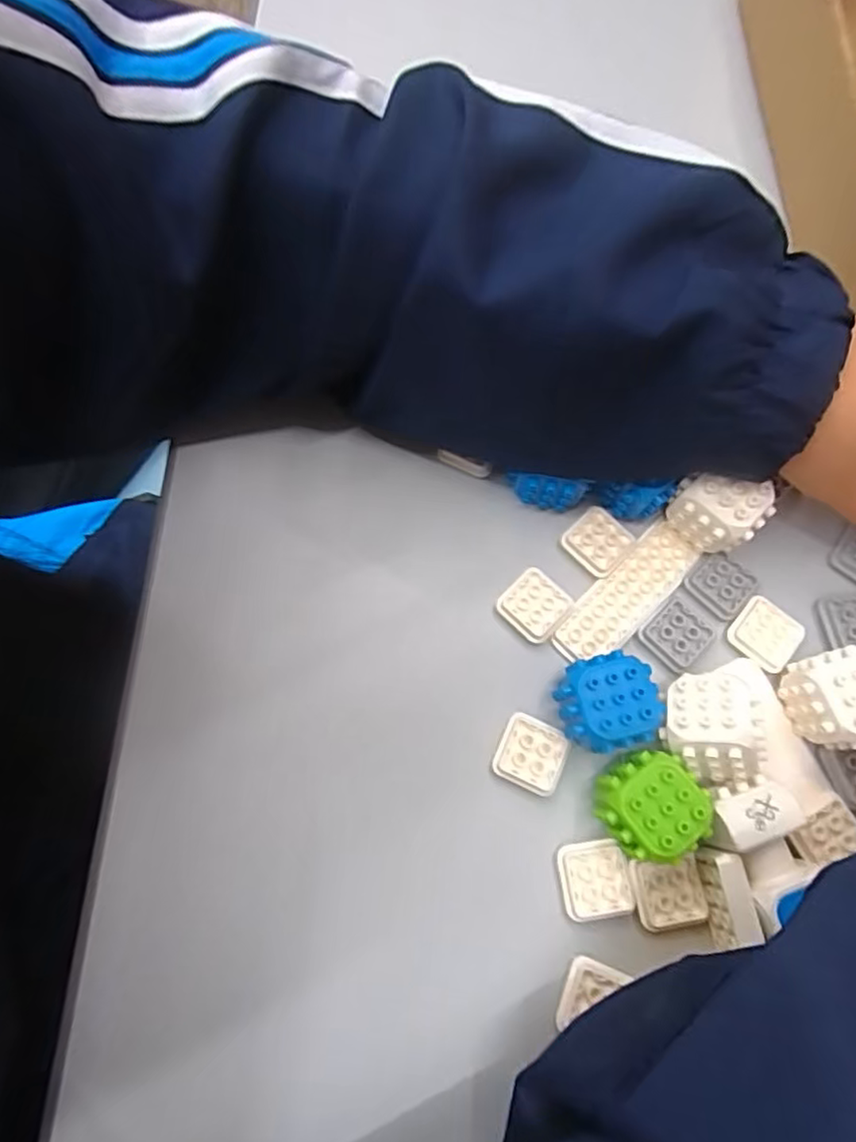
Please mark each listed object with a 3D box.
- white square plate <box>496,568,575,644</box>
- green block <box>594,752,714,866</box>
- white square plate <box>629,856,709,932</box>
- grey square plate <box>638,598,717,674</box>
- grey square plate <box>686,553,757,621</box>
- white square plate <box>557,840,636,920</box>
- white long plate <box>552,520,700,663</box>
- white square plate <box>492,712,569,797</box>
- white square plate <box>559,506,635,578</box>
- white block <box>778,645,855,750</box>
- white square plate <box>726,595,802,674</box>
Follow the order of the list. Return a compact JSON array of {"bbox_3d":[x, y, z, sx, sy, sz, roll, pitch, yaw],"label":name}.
[{"bbox_3d":[0.048,0.016,0.280,0.028,0.007,0.027,43,77,11],"label":"white square plate"},{"bbox_3d":[0.085,0.092,0.239,0.037,0.028,0.036,-27,76,-9],"label":"green block"},{"bbox_3d":[0.096,0.127,0.243,0.027,0.004,0.026,-9,74,-4],"label":"white square plate"},{"bbox_3d":[0.111,0.028,0.275,0.028,0.004,0.025,-43,79,-13],"label":"grey square plate"},{"bbox_3d":[0.134,0.005,0.280,0.025,0.004,0.026,41,77,10],"label":"grey square plate"},{"bbox_3d":[0.067,0.123,0.247,0.028,0.008,0.028,-7,73,-3],"label":"white square plate"},{"bbox_3d":[0.091,0.012,0.282,0.078,0.004,0.026,-43,78,-12],"label":"white long plate"},{"bbox_3d":[0.043,0.077,0.261,0.027,0.008,0.028,21,74,5],"label":"white square plate"},{"bbox_3d":[0.079,-0.014,0.288,0.027,0.004,0.026,42,77,11],"label":"white square plate"},{"bbox_3d":[0.169,0.052,0.254,0.031,0.028,0.036,-15,74,-6],"label":"white block"},{"bbox_3d":[0.151,0.028,0.276,0.028,0.004,0.026,42,77,11],"label":"white square plate"}]

